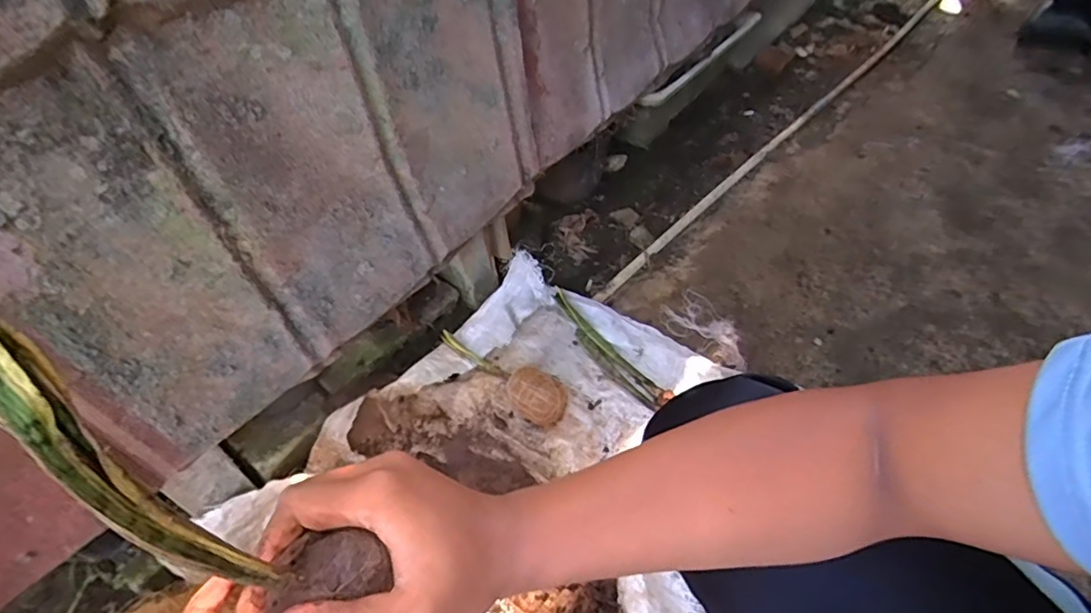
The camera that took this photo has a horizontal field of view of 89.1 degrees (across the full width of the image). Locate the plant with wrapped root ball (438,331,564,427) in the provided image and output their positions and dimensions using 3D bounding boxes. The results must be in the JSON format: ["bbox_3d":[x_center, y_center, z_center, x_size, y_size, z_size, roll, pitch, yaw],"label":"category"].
[{"bbox_3d":[-0.084,0.111,0.919,0.264,0.053,0.062,26,55,23],"label":"plant with wrapped root ball"}]

